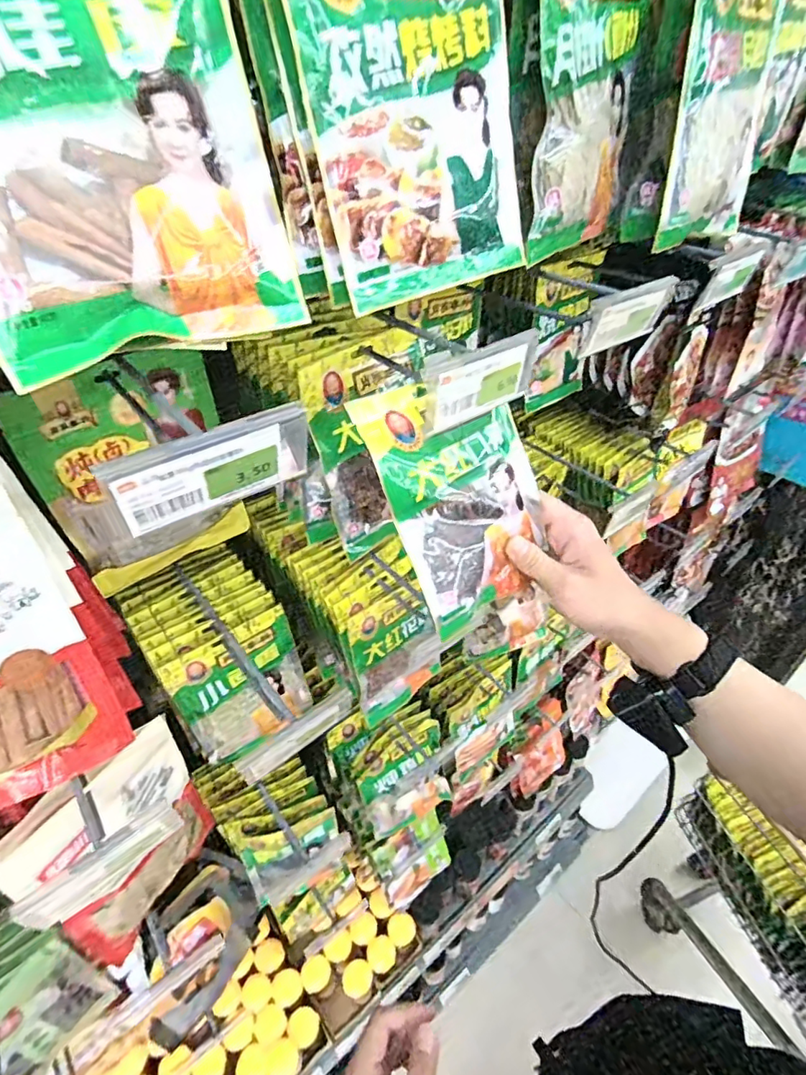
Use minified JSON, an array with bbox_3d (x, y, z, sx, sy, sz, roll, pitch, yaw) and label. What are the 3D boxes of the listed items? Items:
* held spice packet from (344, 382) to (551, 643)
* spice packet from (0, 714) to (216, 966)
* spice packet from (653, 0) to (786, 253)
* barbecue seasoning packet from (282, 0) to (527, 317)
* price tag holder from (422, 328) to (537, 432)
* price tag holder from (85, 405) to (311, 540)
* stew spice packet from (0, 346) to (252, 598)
[{"bbox_3d":[0.048,-0.031,0.401,0.123,0.179,0.027,-26,14,-21],"label":"held spice packet"},{"bbox_3d":[-0.245,0.277,0.487,0.052,0.208,0.154,22,46,24],"label":"spice packet"},{"bbox_3d":[0.277,-0.376,0.451,0.152,0.217,0.016,-26,36,-32],"label":"spice packet"},{"bbox_3d":[0.010,-0.248,0.306,0.137,0.193,0.008,-28,33,-23],"label":"barbecue seasoning packet"},{"bbox_3d":[0.049,-0.106,0.357,0.096,0.044,0.021,-28,48,-28],"label":"price tag holder"},{"bbox_3d":[-0.092,-0.033,0.264,0.094,0.039,0.014,-25,47,-25],"label":"price tag holder"},{"bbox_3d":[-0.224,-0.056,0.468,0.154,0.192,0.021,-31,50,-30],"label":"stew spice packet"}]

